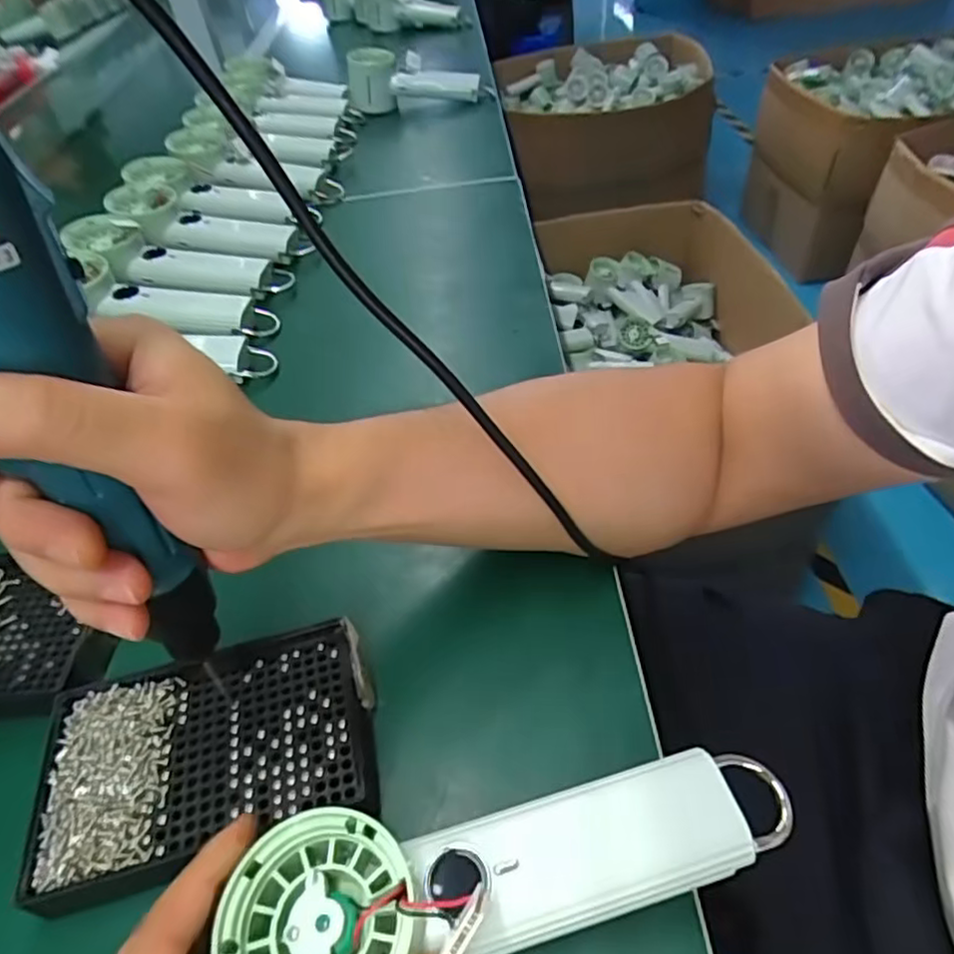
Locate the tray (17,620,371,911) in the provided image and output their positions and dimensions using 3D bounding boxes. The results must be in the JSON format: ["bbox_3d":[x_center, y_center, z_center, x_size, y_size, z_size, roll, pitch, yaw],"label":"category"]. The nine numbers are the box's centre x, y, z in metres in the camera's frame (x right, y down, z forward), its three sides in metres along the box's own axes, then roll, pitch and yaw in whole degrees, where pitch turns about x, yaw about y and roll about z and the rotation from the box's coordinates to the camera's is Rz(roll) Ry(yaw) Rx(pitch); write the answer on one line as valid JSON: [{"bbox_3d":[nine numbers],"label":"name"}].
[{"bbox_3d":[-0.117,0.117,0.282,0.140,0.014,0.093,-12,48,-8],"label":"tray"}]

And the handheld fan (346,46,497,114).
[{"bbox_3d":[-0.077,-0.534,0.868,0.191,0.056,0.078,-8,46,0],"label":"handheld fan"}]

